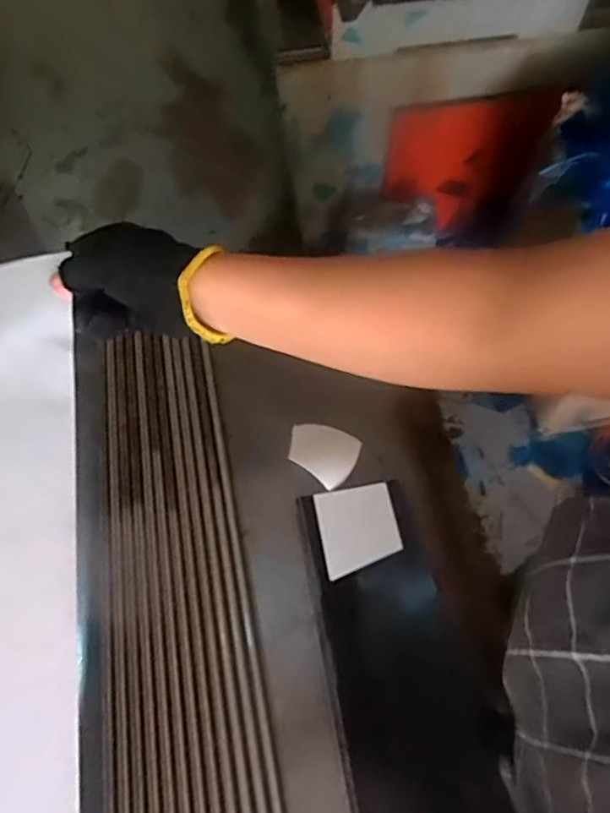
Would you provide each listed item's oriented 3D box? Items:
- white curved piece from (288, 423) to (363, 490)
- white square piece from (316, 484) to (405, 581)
[{"bbox_3d":[0.015,0.042,0.563,0.063,0.008,0.054,24,64,10],"label":"white curved piece"},{"bbox_3d":[0.047,0.104,0.530,0.065,0.006,0.071,-12,71,0],"label":"white square piece"}]

